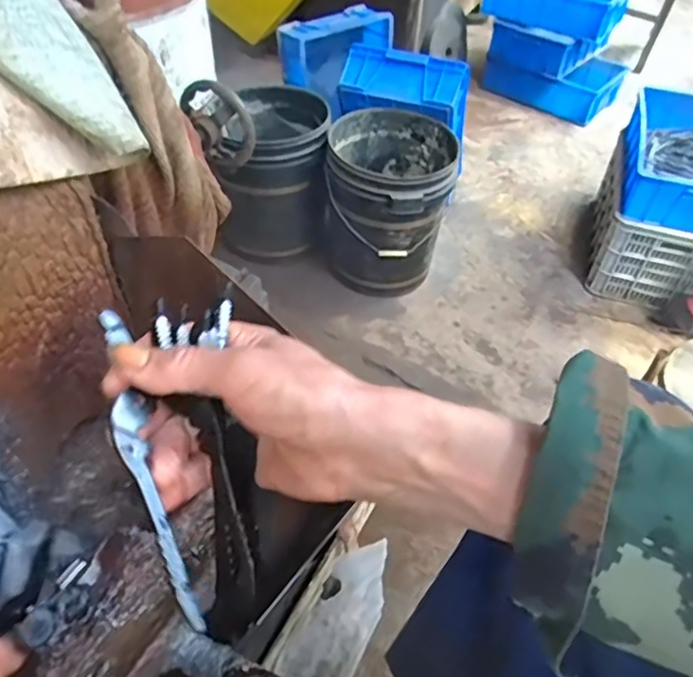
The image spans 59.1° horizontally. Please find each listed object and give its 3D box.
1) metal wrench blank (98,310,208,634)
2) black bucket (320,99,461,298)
[{"bbox_3d":[-0.093,0.055,0.278,0.019,0.006,0.153,-5,63,-37],"label":"metal wrench blank"},{"bbox_3d":[0.109,-0.381,1.812,0.356,0.433,0.380,11,47,6],"label":"black bucket"}]

